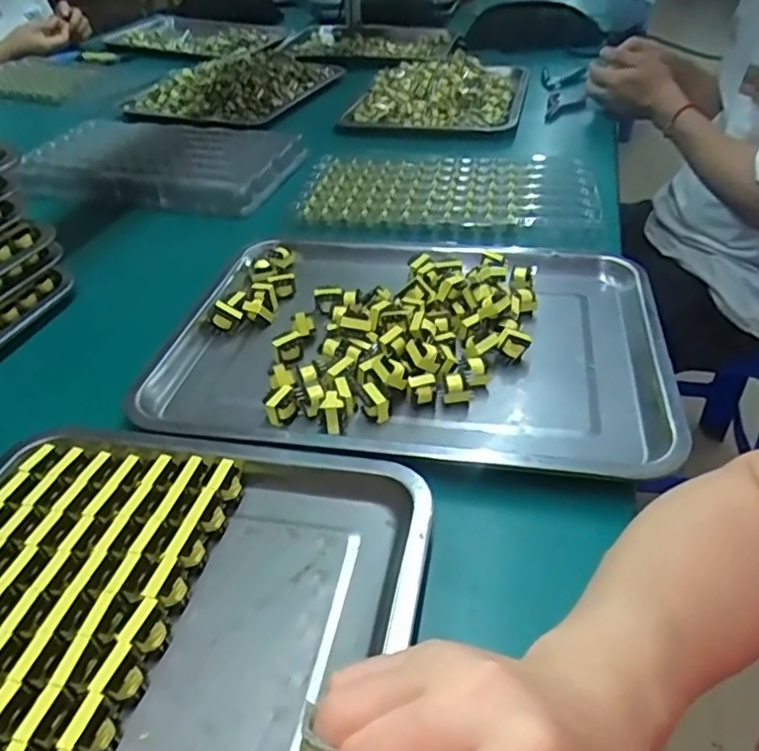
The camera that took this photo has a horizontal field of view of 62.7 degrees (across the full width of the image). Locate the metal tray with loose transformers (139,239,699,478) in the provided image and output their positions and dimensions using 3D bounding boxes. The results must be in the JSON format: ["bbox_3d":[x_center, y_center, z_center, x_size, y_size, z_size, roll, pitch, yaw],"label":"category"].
[{"bbox_3d":[0.025,-0.042,0.515,0.389,0.038,0.288,6,40,11],"label":"metal tray with loose transformers"}]

